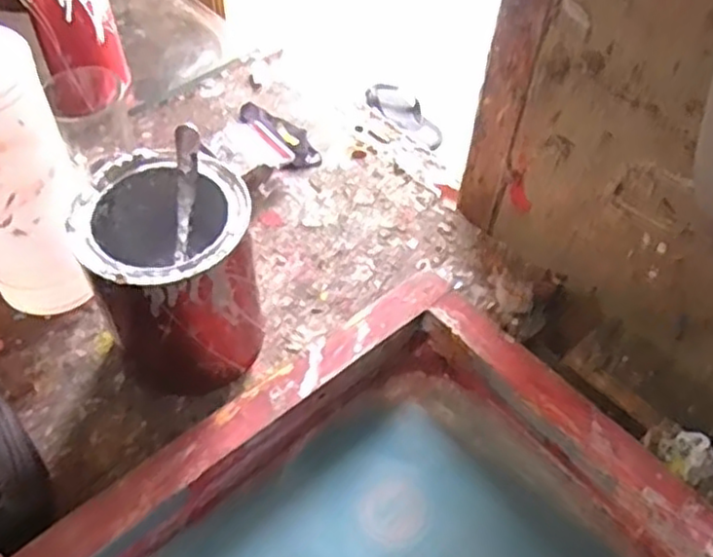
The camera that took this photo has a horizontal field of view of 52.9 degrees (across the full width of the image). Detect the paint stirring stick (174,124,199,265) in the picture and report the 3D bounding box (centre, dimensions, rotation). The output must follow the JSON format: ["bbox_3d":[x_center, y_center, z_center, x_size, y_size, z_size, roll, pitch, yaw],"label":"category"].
[{"bbox_3d":[-0.117,-0.055,0.485,0.012,0.100,0.015,18,30,11],"label":"paint stirring stick"}]

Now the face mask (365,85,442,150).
[{"bbox_3d":[0.101,-0.389,1.708,0.111,0.047,0.219,-28,58,-23],"label":"face mask"}]

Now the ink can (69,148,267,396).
[{"bbox_3d":[-0.123,0.002,0.497,0.104,0.140,0.110,1,52,-2],"label":"ink can"}]

